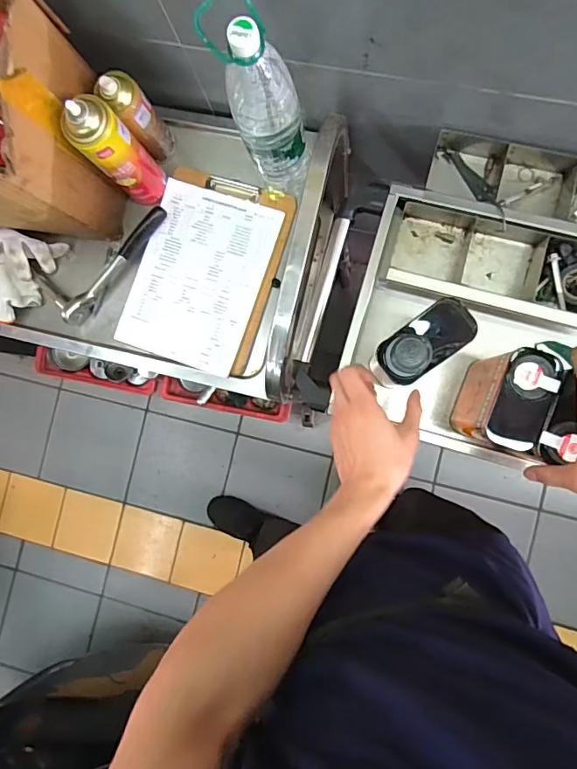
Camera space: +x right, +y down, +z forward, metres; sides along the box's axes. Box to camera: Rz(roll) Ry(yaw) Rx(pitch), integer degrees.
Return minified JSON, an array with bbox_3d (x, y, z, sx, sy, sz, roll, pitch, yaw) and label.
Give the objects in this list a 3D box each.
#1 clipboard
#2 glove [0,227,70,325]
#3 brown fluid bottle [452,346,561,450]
[{"bbox_3d":[-0.135,-0.192,0.836,0.225,0.021,0.314,20,89,8],"label":"clipboard"},{"bbox_3d":[-0.484,-0.189,0.848,0.117,0.062,0.180,28,91,7],"label":"glove"},{"bbox_3d":[0.276,0.019,0.649,0.064,0.194,0.113,18,90,8],"label":"brown fluid bottle"}]

